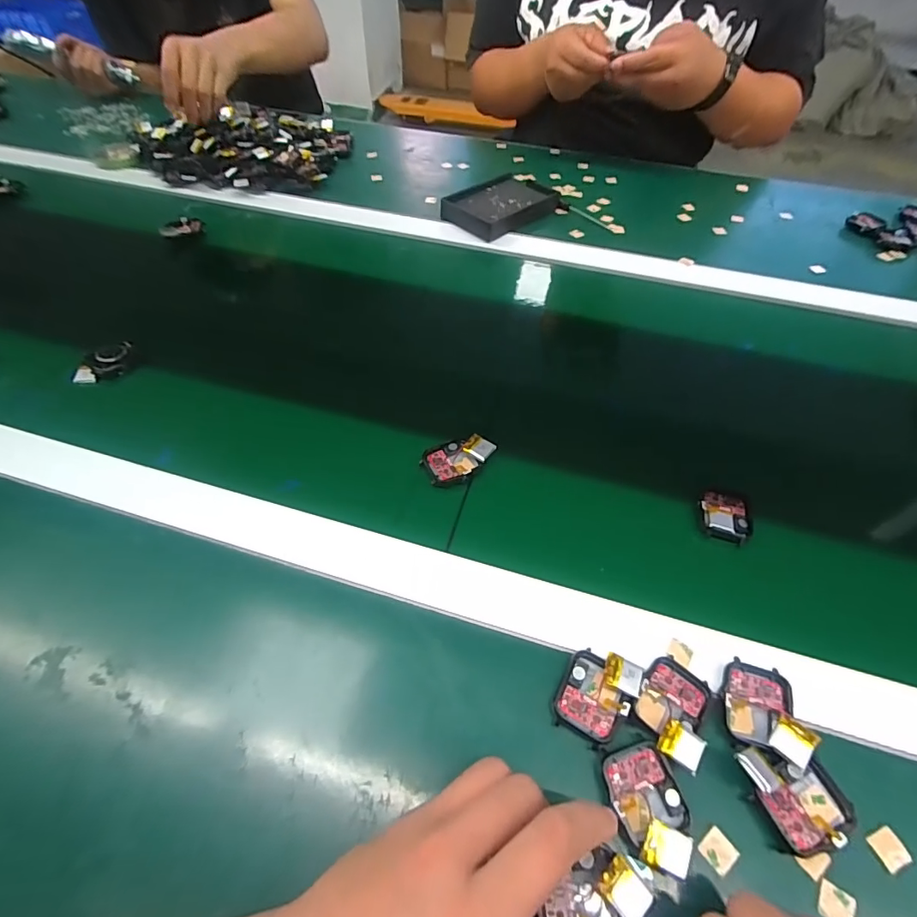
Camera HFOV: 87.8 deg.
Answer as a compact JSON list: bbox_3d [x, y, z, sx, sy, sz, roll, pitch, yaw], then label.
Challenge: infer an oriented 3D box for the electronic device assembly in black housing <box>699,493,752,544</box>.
[{"bbox_3d":[0.200,0.044,0.359,0.035,0.008,0.042,6,54,5],"label":"electronic device assembly in black housing"}]

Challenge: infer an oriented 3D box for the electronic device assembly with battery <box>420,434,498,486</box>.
[{"bbox_3d":[0.000,-0.001,0.385,0.056,0.016,0.036,-23,57,-16],"label":"electronic device assembly with battery"}]

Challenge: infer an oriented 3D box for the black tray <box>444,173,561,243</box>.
[{"bbox_3d":[0.056,-0.339,0.636,0.153,0.023,0.091,-38,62,-24],"label":"black tray"}]

